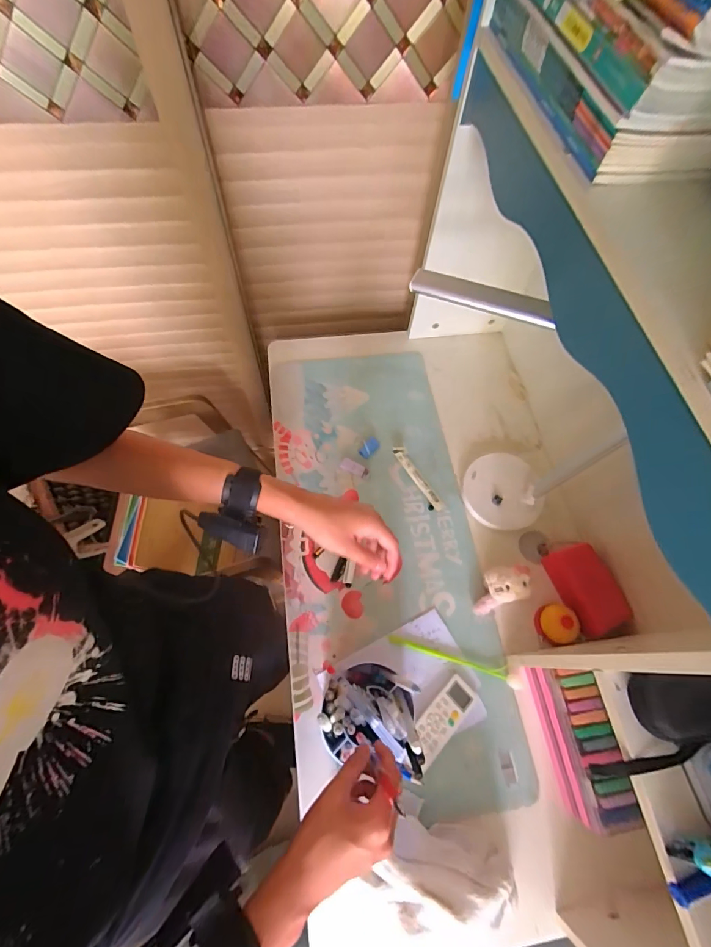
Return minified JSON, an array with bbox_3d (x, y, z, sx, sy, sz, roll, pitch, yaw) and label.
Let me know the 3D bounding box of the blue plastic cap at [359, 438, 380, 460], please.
[{"bbox_3d":[0.027,-0.047,0.758,0.025,0.014,0.044,34,67,12],"label":"blue plastic cap"}]

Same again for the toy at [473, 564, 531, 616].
[{"bbox_3d":[0.227,0.179,0.634,0.093,0.059,0.059,-16,67,-11],"label":"toy"}]

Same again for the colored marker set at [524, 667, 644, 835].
[{"bbox_3d":[0.298,0.365,0.552,0.071,0.072,0.187,-5,65,-6],"label":"colored marker set"}]

